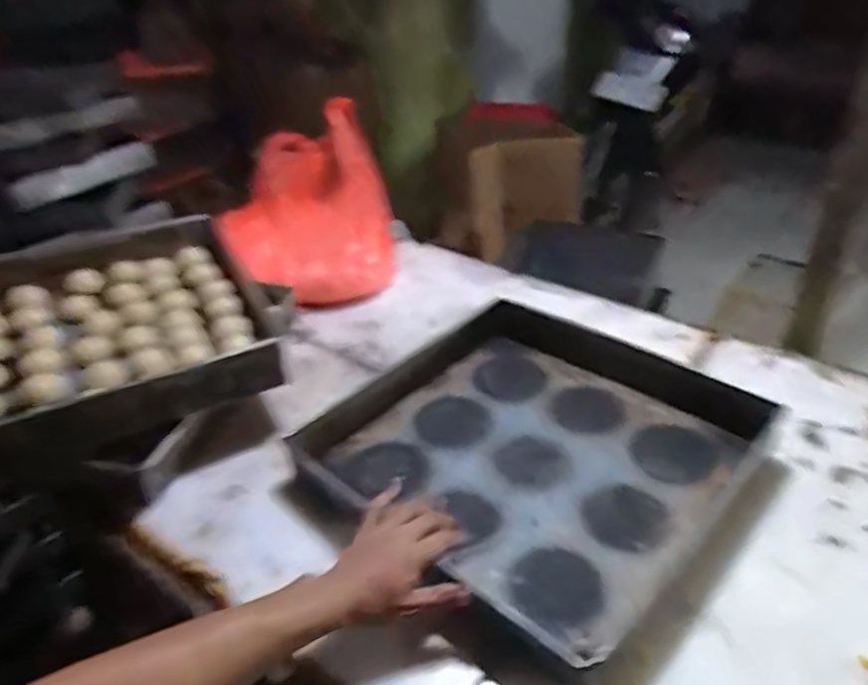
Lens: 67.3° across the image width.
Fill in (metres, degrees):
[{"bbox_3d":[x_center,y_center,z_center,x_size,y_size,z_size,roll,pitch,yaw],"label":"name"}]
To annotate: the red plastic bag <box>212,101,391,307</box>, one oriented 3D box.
[{"bbox_3d":[-0.216,-0.234,1.101,0.272,0.260,0.327,-6,36,-3],"label":"red plastic bag"}]

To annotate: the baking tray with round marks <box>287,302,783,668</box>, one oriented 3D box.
[{"bbox_3d":[0.122,0.114,0.759,0.405,0.074,0.441,27,41,36],"label":"baking tray with round marks"}]

